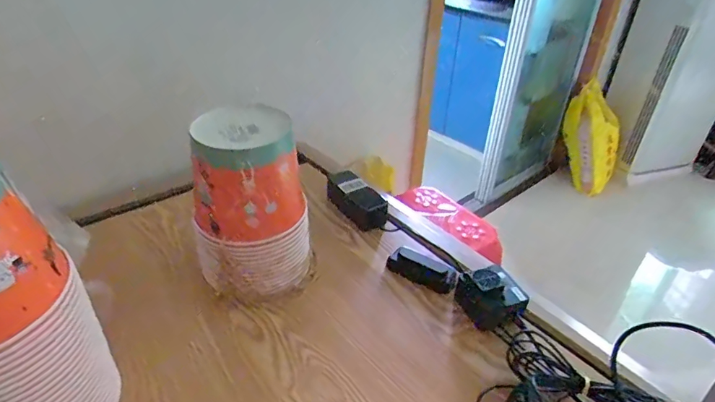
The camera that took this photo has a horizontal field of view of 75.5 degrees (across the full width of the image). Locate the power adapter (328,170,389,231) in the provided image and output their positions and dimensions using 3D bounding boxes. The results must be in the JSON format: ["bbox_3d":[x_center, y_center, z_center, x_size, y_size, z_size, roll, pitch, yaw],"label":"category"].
[{"bbox_3d":[0.001,0.002,0.844,0.060,0.058,0.126,-21,41,-32],"label":"power adapter"}]

